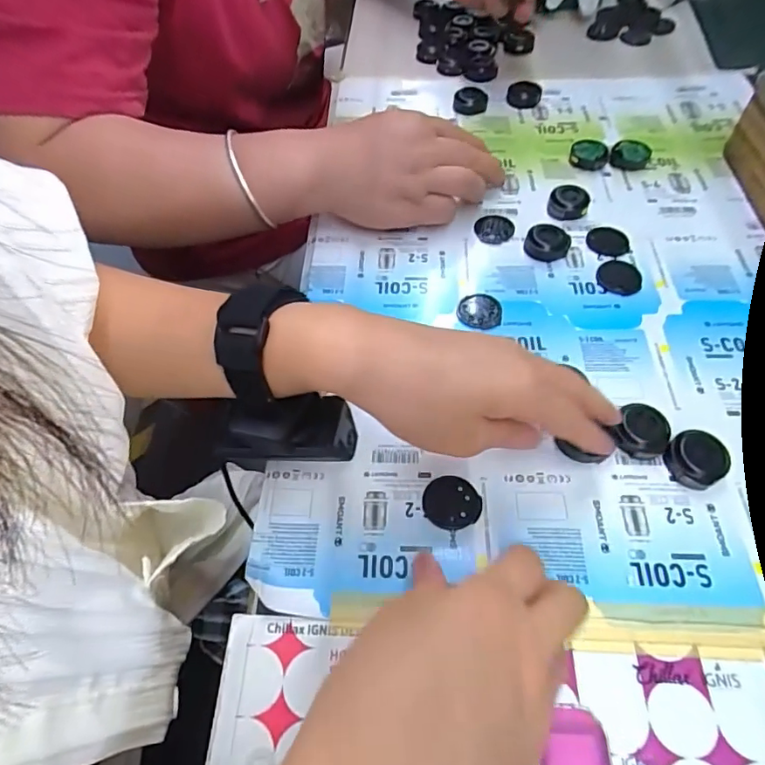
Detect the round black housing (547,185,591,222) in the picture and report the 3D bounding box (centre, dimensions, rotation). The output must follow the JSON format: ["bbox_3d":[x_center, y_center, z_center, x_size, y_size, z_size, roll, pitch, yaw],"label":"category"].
[{"bbox_3d":[0.142,-0.137,0.398,0.029,0.013,0.029,-2,56,2],"label":"round black housing"}]

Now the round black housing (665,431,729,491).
[{"bbox_3d":[0.170,0.041,0.280,0.031,0.014,0.028,-37,62,-19],"label":"round black housing"}]

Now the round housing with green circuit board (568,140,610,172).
[{"bbox_3d":[0.171,-0.188,0.432,0.031,0.013,0.030,-2,56,2],"label":"round housing with green circuit board"}]

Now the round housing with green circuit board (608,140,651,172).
[{"bbox_3d":[0.205,-0.189,0.431,0.030,0.010,0.031,-2,56,2],"label":"round housing with green circuit board"}]

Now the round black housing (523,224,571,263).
[{"bbox_3d":[0.119,-0.101,0.376,0.025,0.013,0.028,-40,63,-21],"label":"round black housing"}]

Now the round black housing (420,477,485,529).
[{"bbox_3d":[0.037,0.064,0.277,0.028,0.004,0.030,-2,56,2],"label":"round black housing"}]

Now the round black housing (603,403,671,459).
[{"bbox_3d":[0.144,0.028,0.289,0.028,0.012,0.027,-2,56,2],"label":"round black housing"}]

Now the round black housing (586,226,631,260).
[{"bbox_3d":[0.166,-0.103,0.382,0.028,0.004,0.030,-10,56,-4],"label":"round black housing"}]

